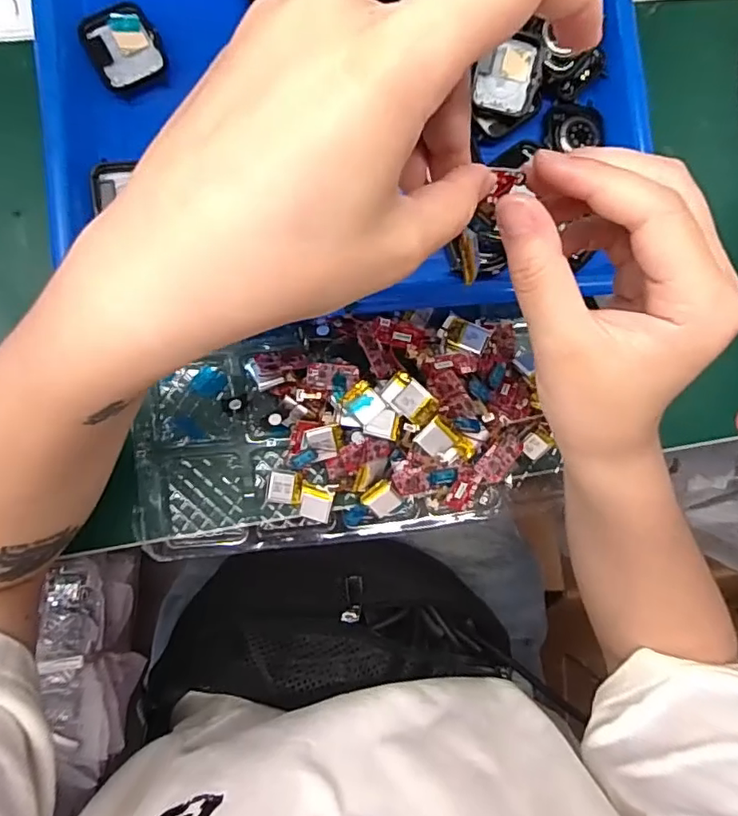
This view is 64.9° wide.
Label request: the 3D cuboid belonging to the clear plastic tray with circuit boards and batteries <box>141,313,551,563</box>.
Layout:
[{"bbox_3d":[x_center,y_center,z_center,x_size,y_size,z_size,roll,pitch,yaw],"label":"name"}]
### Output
[{"bbox_3d":[-0.015,0.012,0.326,0.230,0.041,0.119,-6,86,-7],"label":"clear plastic tray with circuit boards and batteries"}]

